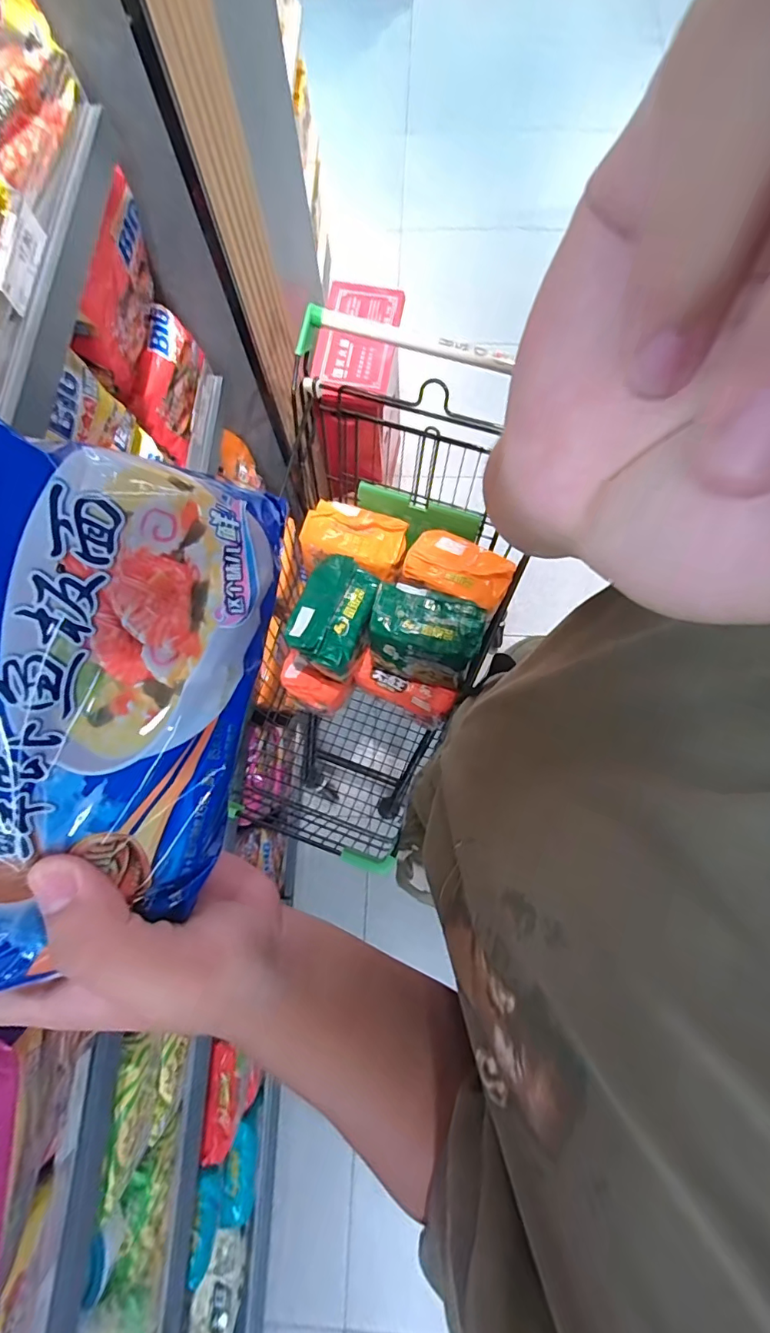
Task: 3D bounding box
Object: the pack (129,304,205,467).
[{"bbox_3d":[-0.335,-0.445,0.768,0.034,0.117,0.204,4,76,3],"label":"pack"}]

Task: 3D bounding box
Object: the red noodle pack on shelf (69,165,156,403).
[{"bbox_3d":[-0.339,-0.475,0.635,0.029,0.142,0.213,6,76,3],"label":"red noodle pack on shelf"}]

